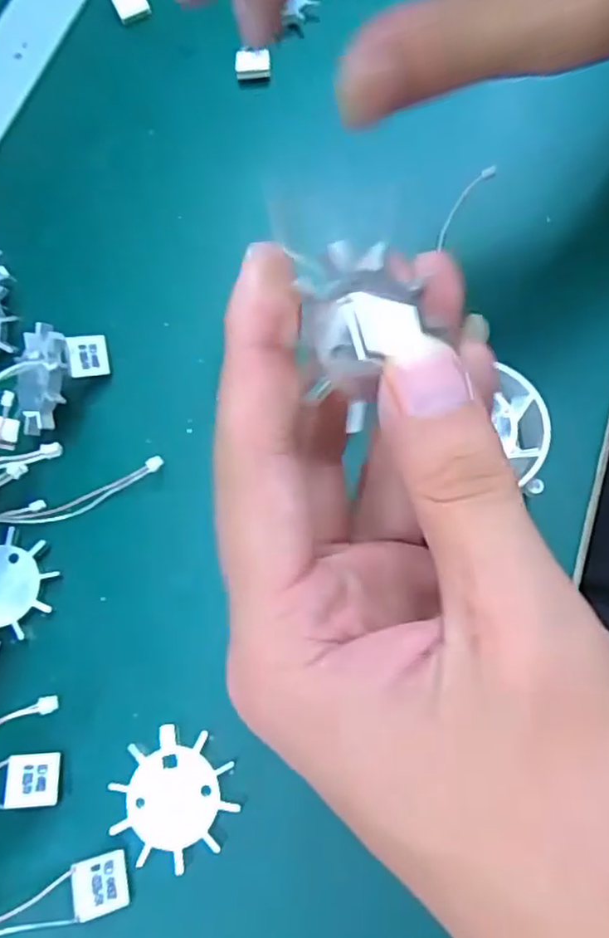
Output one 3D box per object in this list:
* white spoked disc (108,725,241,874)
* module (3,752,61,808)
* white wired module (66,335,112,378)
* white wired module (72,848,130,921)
[{"bbox_3d":[-0.042,0.104,0.210,0.037,0.004,0.036,-1,69,4],"label":"white spoked disc"},{"bbox_3d":[-0.087,0.100,0.213,0.016,0.004,0.016,5,56,-17],"label":"module"},{"bbox_3d":[-0.084,-0.044,0.259,0.016,0.004,0.016,-13,104,-34],"label":"white wired module"},{"bbox_3d":[-0.061,0.125,0.201,0.016,0.004,0.016,0,59,-32],"label":"white wired module"}]

